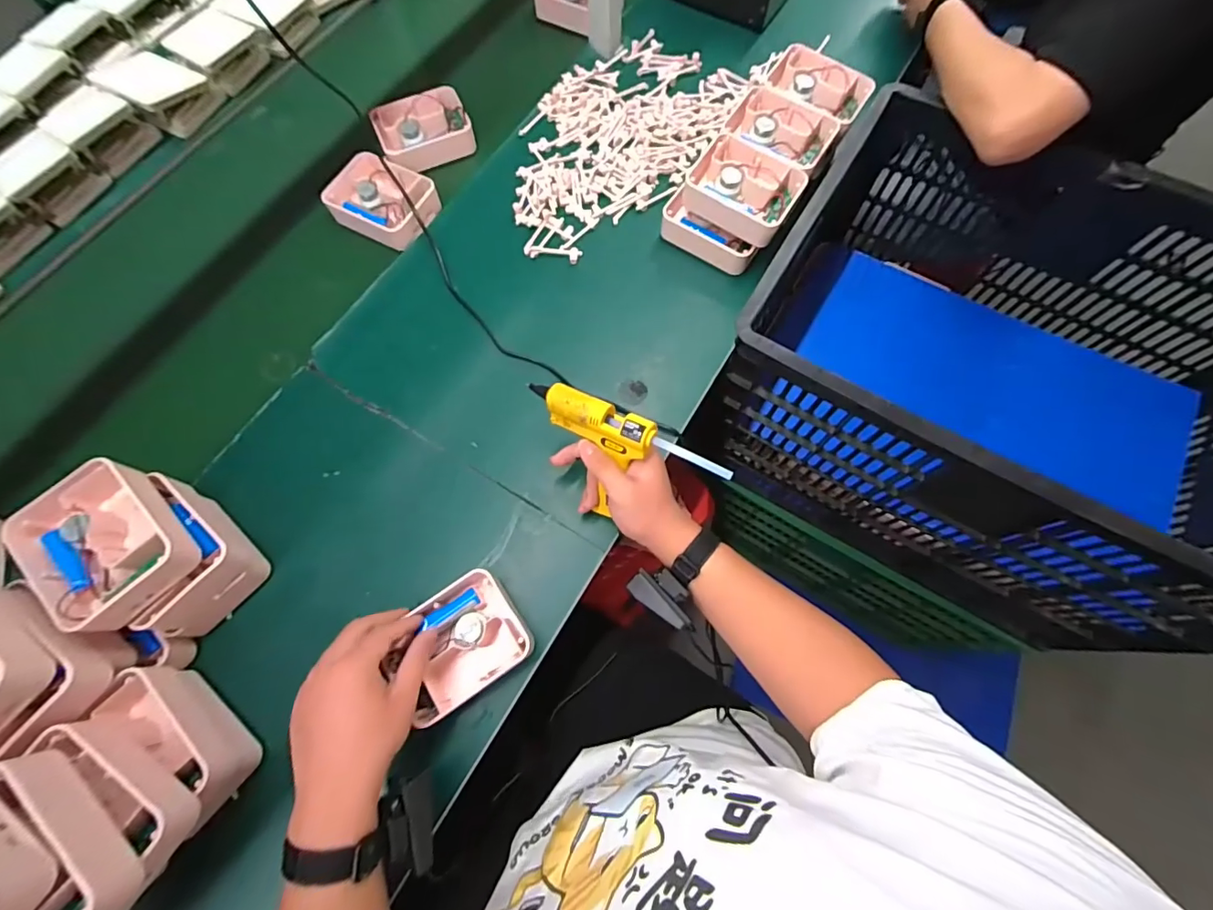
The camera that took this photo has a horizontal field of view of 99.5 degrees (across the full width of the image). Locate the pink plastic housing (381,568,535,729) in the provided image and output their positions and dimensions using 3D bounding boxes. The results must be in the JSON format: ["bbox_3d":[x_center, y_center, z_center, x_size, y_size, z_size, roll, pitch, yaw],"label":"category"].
[{"bbox_3d":[-0.144,0.185,0.507,0.121,0.036,0.101,-35,76,-11],"label":"pink plastic housing"}]

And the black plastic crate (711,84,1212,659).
[{"bbox_3d":[0.538,-0.100,0.742,0.653,0.412,0.470,29,74,10],"label":"black plastic crate"}]

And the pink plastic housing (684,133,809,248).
[{"bbox_3d":[0.169,-0.330,0.641,0.135,0.042,0.097,28,74,10],"label":"pink plastic housing"}]

